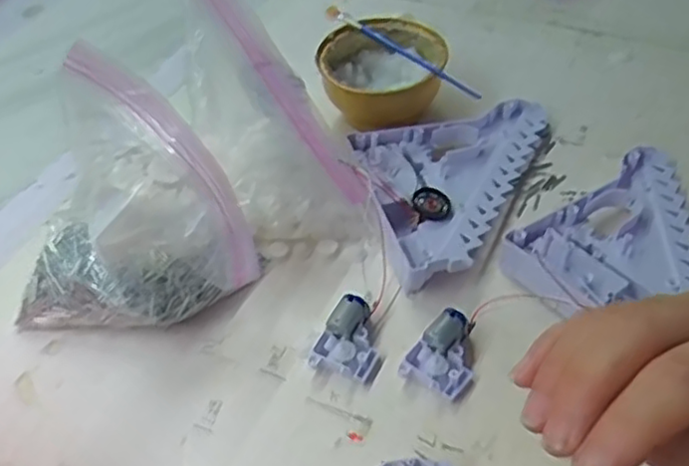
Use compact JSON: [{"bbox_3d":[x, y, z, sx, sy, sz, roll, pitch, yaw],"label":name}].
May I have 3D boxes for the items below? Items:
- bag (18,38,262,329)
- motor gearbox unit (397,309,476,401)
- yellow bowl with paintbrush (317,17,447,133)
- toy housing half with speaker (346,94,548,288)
[{"bbox_3d":[-0.137,-0.011,0.408,0.146,0.145,0.089,-17,49,-11],"label":"bag"},{"bbox_3d":[0.060,0.070,0.398,0.035,0.019,0.047,30,56,27],"label":"motor gearbox unit"},{"bbox_3d":[0.029,-0.121,0.554,0.097,0.056,0.102,-2,48,2],"label":"yellow bowl with paintbrush"},{"bbox_3d":[0.092,-0.034,0.482,0.153,0.032,0.131,-16,49,-10],"label":"toy housing half with speaker"}]

